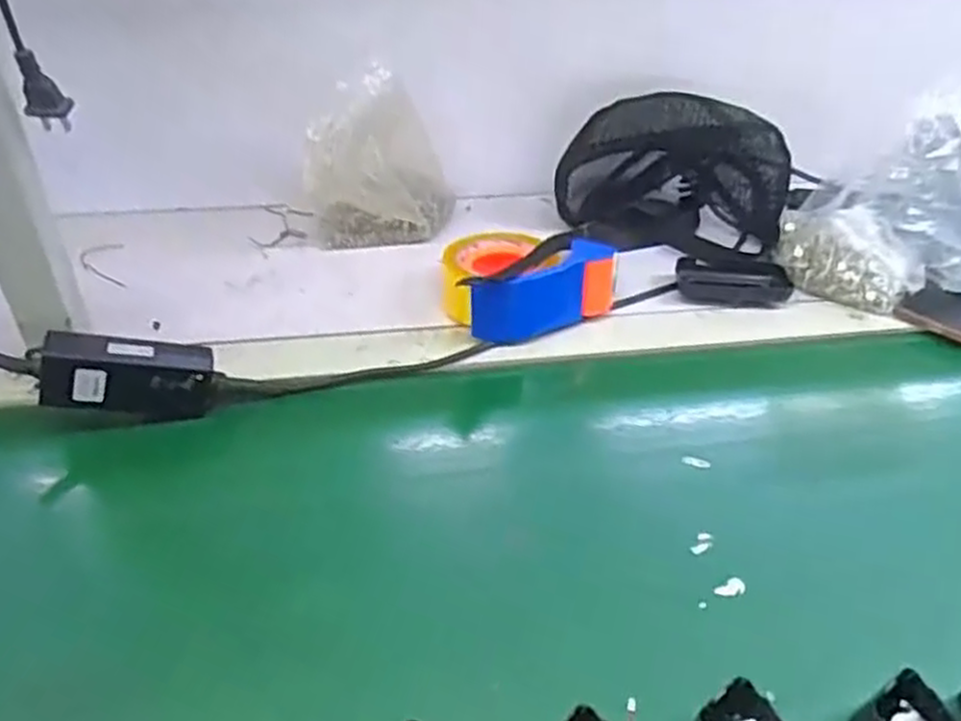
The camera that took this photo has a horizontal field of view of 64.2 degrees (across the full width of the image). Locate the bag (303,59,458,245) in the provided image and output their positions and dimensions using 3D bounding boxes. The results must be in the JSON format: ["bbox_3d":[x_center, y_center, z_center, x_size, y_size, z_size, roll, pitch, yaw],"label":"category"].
[{"bbox_3d":[-0.096,-0.185,0.759,0.155,0.176,0.060,-20,47,-26],"label":"bag"}]

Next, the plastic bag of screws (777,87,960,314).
[{"bbox_3d":[0.393,-0.135,0.717,0.091,0.193,0.199,-31,52,-34],"label":"plastic bag of screws"}]

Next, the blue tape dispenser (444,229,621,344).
[{"bbox_3d":[0.039,-0.077,0.703,0.146,0.067,0.101,-12,44,-20],"label":"blue tape dispenser"}]

